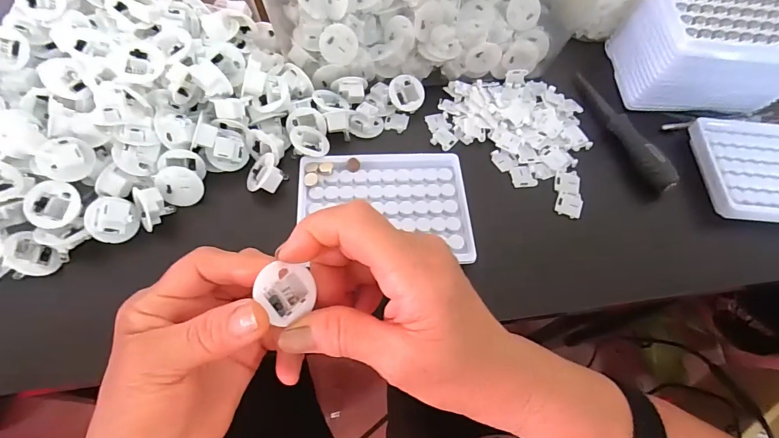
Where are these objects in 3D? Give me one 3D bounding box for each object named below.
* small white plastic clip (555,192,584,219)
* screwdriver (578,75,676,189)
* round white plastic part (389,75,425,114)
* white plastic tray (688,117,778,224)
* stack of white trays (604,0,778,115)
[{"bbox_3d":[0.149,-0.012,0.330,0.021,0.005,0.021,17,62,5],"label":"small white plastic clip"},{"bbox_3d":[0.209,-0.087,0.363,0.018,0.019,0.143,-14,64,-11],"label":"screwdriver"},{"bbox_3d":[0.015,-0.114,0.363,0.031,0.006,0.032,-1,94,-14],"label":"round white plastic part"},{"bbox_3d":[0.338,-0.041,0.343,0.127,0.013,0.097,5,62,-1],"label":"white plastic tray"},{"bbox_3d":[0.293,-0.160,0.367,0.125,0.075,0.102,0,62,-4],"label":"stack of white trays"}]

